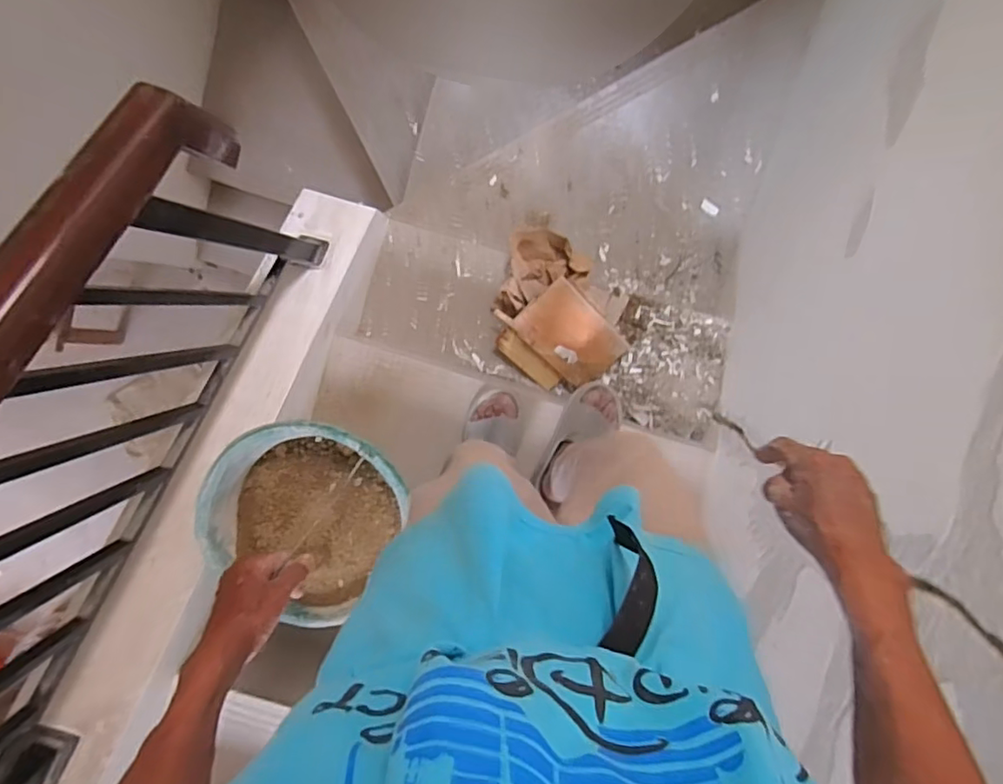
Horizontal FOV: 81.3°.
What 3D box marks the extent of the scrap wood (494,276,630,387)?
[{"bbox_3d":[0.141,-0.138,1.305,0.260,0.071,0.160,44,96,-4],"label":"scrap wood"}]

